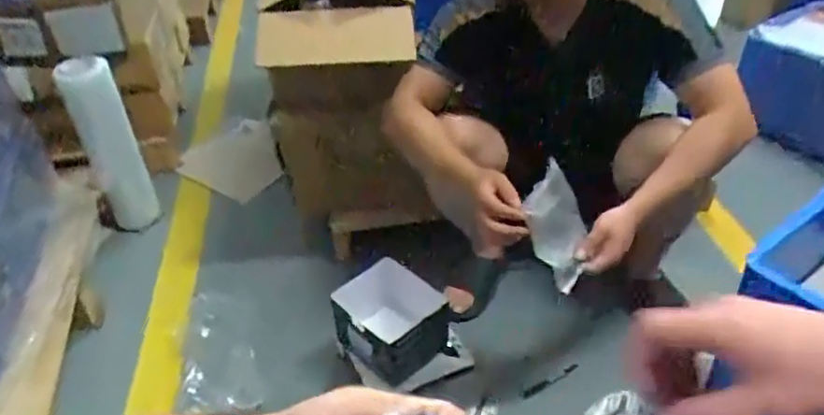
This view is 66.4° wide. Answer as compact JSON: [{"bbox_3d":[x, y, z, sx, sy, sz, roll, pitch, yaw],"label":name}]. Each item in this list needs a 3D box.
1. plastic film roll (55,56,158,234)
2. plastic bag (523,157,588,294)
[{"bbox_3d":[-0.743,-0.147,1.558,0.116,0.454,0.123,-29,45,-31],"label":"plastic film roll"},{"bbox_3d":[0.241,0.026,1.018,0.087,0.152,0.141,15,40,20],"label":"plastic bag"}]

